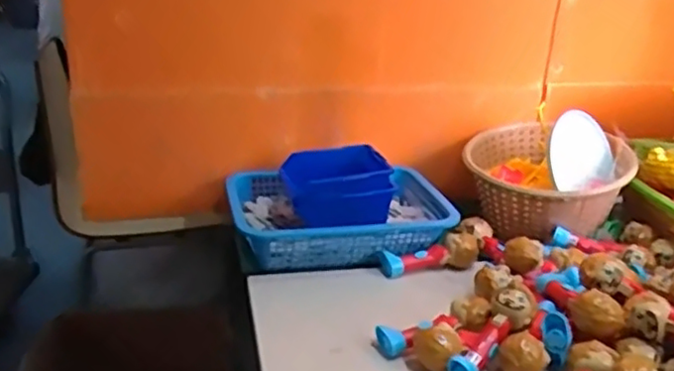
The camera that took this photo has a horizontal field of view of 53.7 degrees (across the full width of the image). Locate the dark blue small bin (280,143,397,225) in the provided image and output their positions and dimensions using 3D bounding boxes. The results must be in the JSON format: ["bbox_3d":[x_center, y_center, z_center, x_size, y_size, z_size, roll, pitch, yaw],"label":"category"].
[{"bbox_3d":[-0.002,0.007,0.909,0.133,0.081,0.127,-2,22,-10],"label":"dark blue small bin"}]

